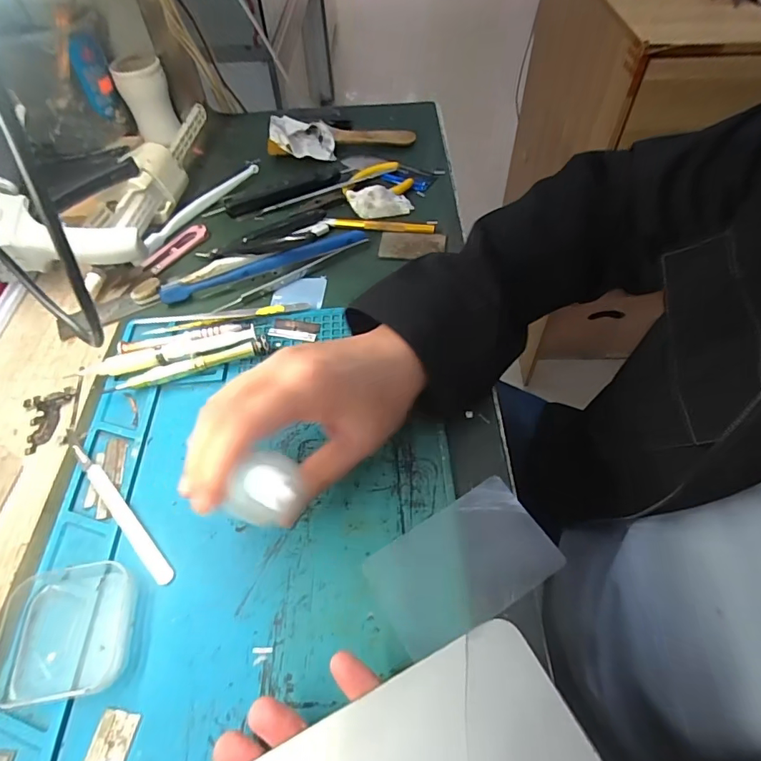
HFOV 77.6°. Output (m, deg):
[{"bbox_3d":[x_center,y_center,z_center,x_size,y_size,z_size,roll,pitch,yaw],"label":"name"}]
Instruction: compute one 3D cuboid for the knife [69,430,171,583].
[{"bbox_3d":[-0.171,0.073,0.300,0.010,0.005,0.140,-38,62,-23],"label":"knife"}]

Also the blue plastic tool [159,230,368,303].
[{"bbox_3d":[-0.102,-0.105,0.423,0.186,0.011,0.021,-20,57,-13],"label":"blue plastic tool"}]

